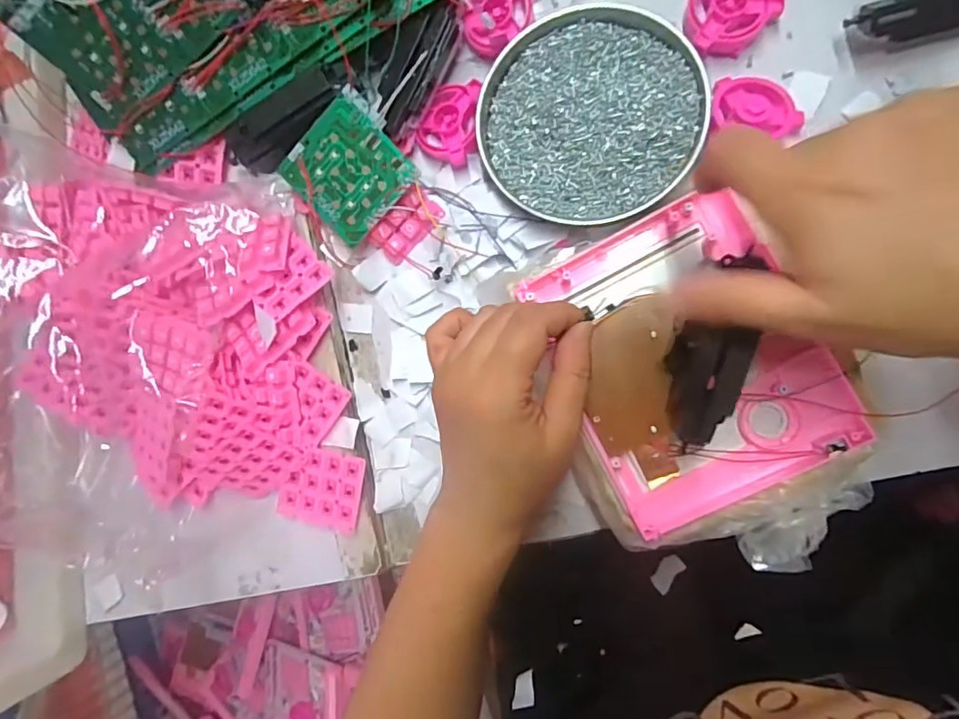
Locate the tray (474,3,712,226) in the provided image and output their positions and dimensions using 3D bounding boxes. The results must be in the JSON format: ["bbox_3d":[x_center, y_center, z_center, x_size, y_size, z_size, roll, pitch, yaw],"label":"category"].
[{"bbox_3d":[0.068,-0.154,0.336,0.132,0.021,0.131,0,90,11],"label":"tray"}]

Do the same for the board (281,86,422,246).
[{"bbox_3d":[-0.086,-0.125,0.348,0.071,0.004,0.071,-43,92,13],"label":"board"}]

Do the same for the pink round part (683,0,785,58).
[{"bbox_3d":[0.149,-0.216,0.323,0.053,0.025,0.053,0,90,11],"label":"pink round part"}]

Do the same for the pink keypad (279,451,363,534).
[{"bbox_3d":[-0.108,0.088,0.361,0.057,0.009,0.051,9,92,11],"label":"pink keypad"}]

